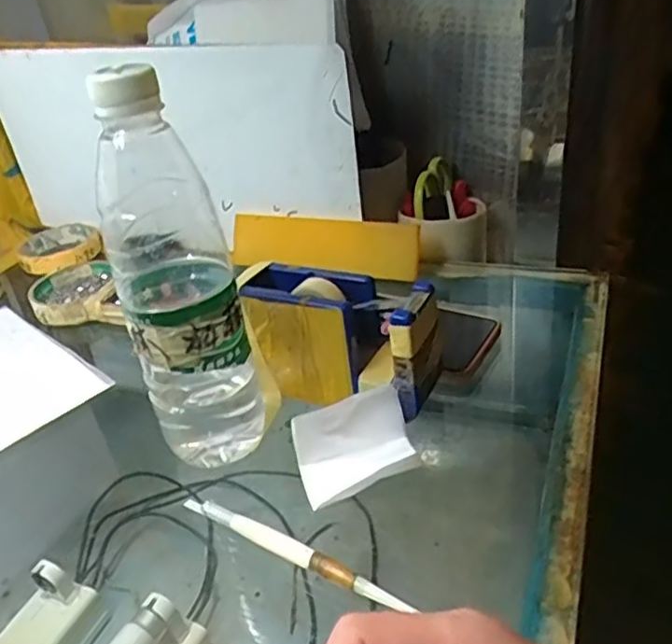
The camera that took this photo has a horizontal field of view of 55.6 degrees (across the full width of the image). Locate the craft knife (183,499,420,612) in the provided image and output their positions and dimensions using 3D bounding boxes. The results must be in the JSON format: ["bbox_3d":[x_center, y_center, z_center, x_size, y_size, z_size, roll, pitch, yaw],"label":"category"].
[{"bbox_3d":[-0.027,0.115,0.326,0.138,0.008,0.008,14,38,31],"label":"craft knife"}]

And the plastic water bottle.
[{"bbox_3d":[-0.087,-0.019,0.358,0.060,0.230,0.067,-11,32,-5],"label":"plastic water bottle"}]

